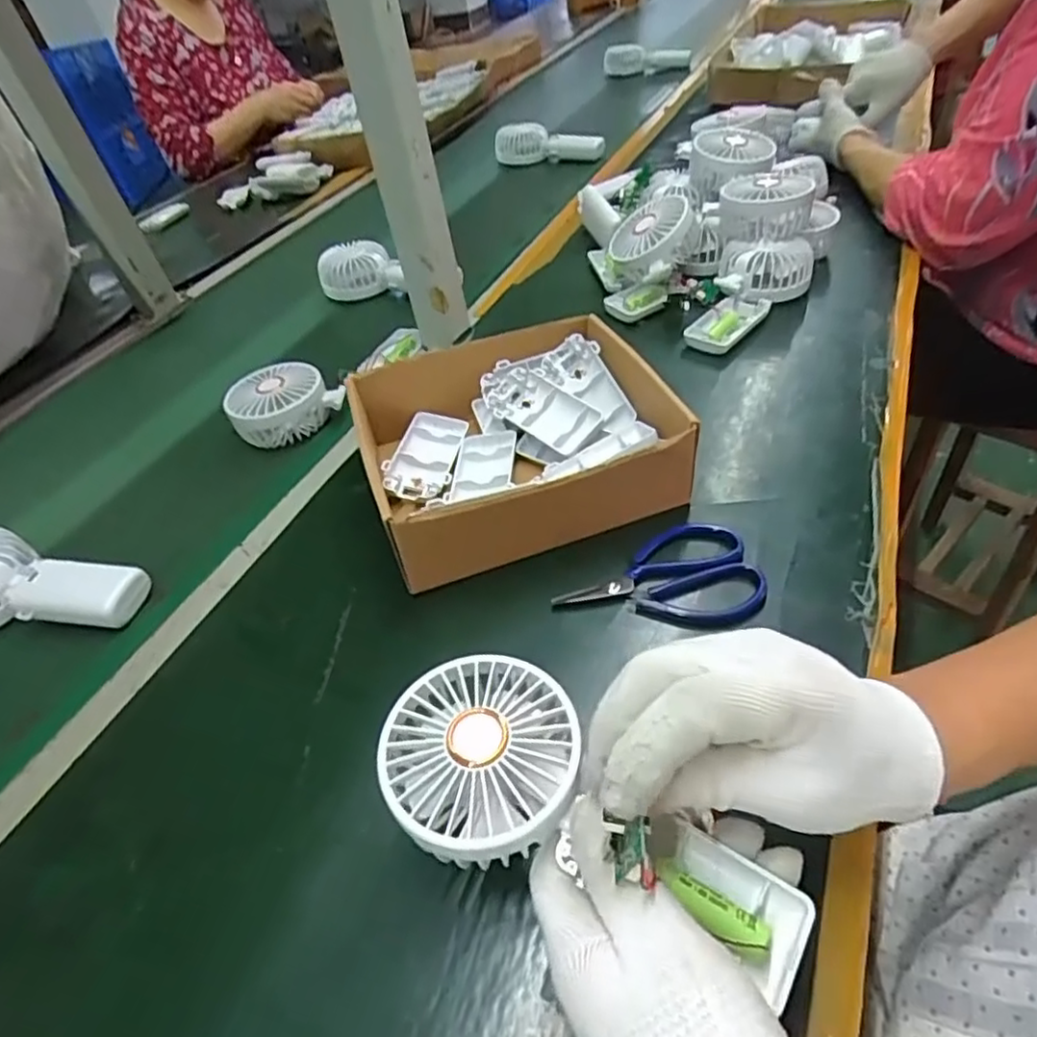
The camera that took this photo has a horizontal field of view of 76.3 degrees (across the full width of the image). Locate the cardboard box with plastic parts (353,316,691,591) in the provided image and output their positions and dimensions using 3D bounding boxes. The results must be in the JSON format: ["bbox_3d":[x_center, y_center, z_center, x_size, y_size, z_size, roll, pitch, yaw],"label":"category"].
[{"bbox_3d":[-0.005,-0.059,0.490,0.206,0.068,0.185,-17,46,-9],"label":"cardboard box with plastic parts"}]

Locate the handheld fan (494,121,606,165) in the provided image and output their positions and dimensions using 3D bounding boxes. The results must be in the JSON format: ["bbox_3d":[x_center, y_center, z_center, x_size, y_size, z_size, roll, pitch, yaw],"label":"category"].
[{"bbox_3d":[0.043,-0.603,1.070,0.193,0.064,0.035,15,49,24],"label":"handheld fan"}]

